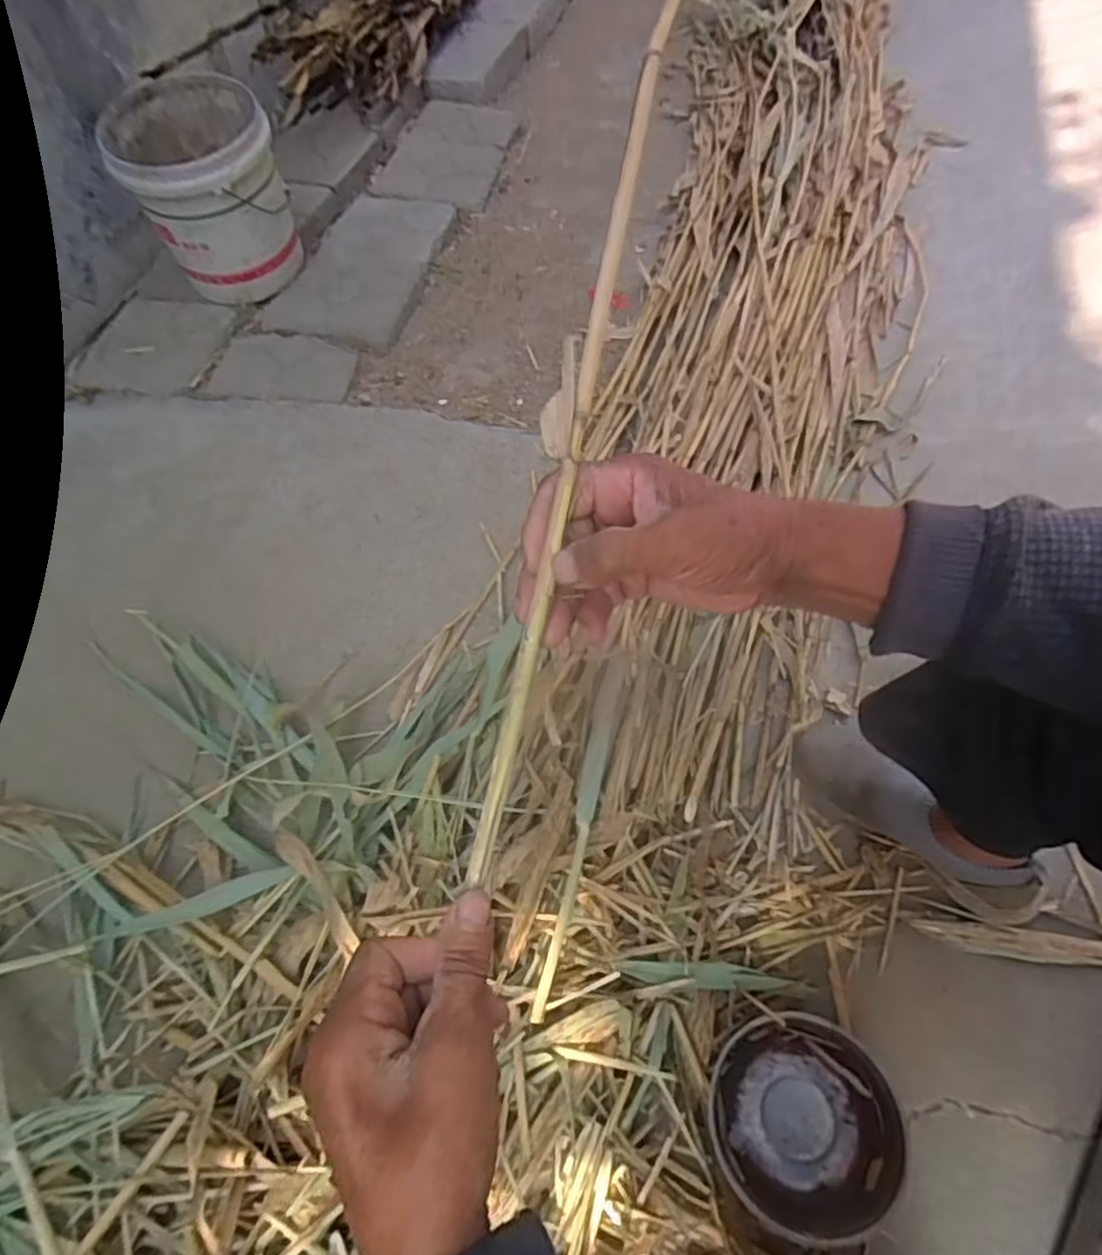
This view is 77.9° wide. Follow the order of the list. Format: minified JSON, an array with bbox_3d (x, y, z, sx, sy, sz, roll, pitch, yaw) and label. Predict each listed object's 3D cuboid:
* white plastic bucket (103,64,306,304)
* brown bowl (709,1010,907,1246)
[{"bbox_3d":[-0.617,-0.784,1.258,0.264,0.278,0.278,-27,62,-12],"label":"white plastic bucket"},{"bbox_3d":[0.223,0.444,0.614,0.150,0.067,0.152,-2,59,3],"label":"brown bowl"}]

